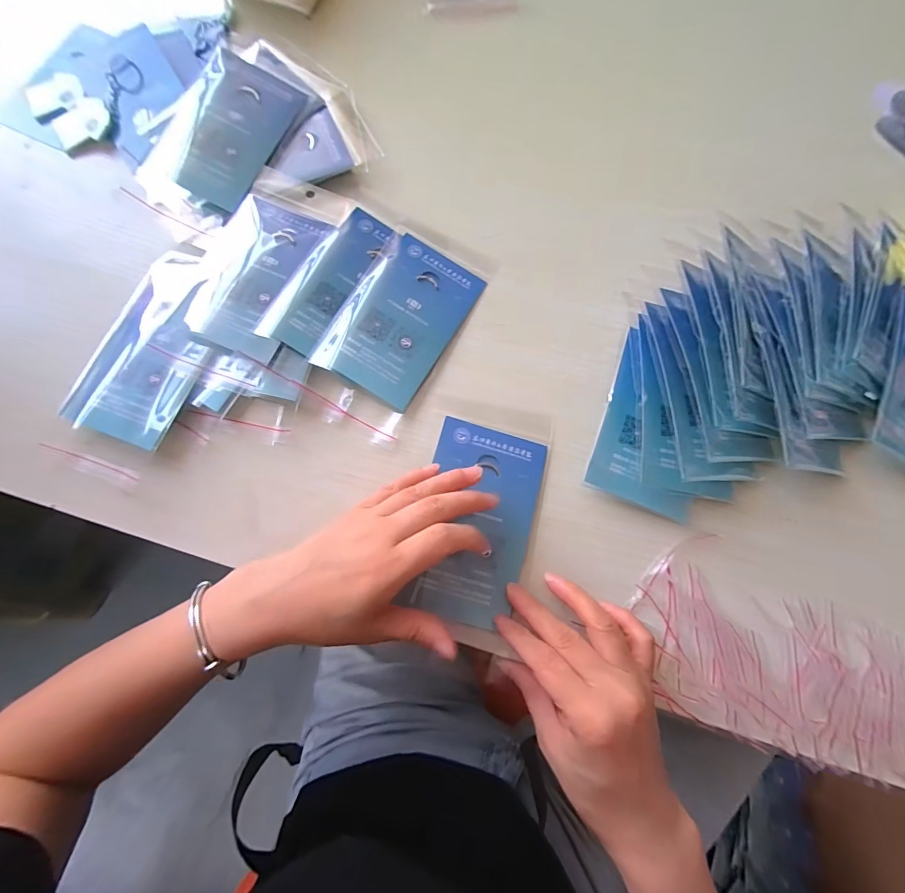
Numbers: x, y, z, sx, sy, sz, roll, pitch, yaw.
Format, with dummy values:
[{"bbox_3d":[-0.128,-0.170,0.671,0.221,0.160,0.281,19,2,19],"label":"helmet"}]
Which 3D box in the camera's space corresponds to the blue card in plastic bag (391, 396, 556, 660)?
[{"bbox_3d":[0.018,0.048,0.288,0.086,0.009,0.166,14,75,-2],"label":"blue card in plastic bag"}]

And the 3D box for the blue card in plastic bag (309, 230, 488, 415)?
[{"bbox_3d":[-0.040,-0.104,0.321,0.082,0.008,0.137,28,76,7],"label":"blue card in plastic bag"}]

